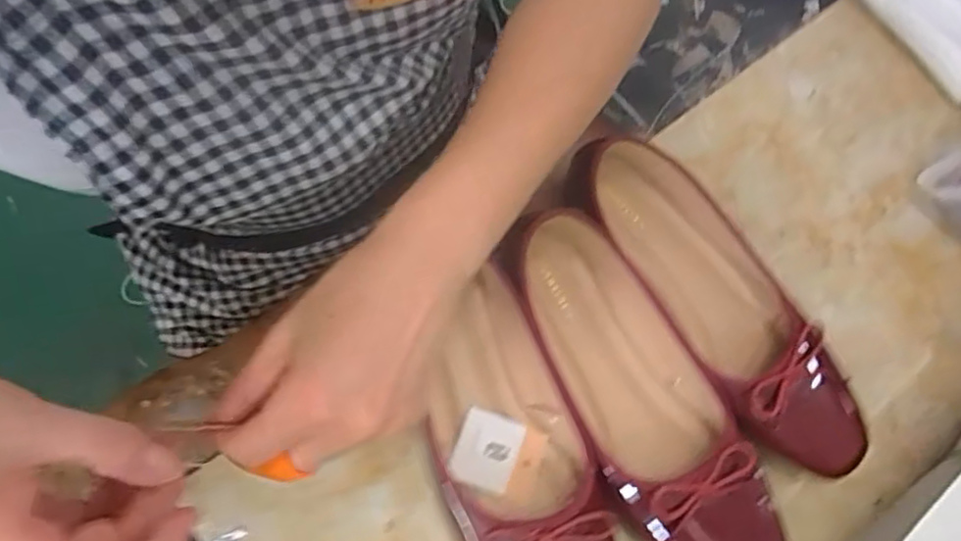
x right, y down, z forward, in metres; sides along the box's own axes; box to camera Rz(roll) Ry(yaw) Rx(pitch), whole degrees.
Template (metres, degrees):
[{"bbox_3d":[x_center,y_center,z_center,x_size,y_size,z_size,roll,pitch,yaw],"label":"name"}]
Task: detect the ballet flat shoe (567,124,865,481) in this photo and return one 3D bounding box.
[{"bbox_3d":[0.153,0.021,0.414,0.089,0.069,0.247,-32,79,-10],"label":"ballet flat shoe"}]

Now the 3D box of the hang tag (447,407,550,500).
[{"bbox_3d":[0.010,0.110,0.389,0.050,0.004,0.043,19,75,3],"label":"hang tag"}]

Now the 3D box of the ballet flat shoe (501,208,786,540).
[{"bbox_3d":[0.096,0.078,0.380,0.085,0.064,0.248,-29,78,-10],"label":"ballet flat shoe"}]

